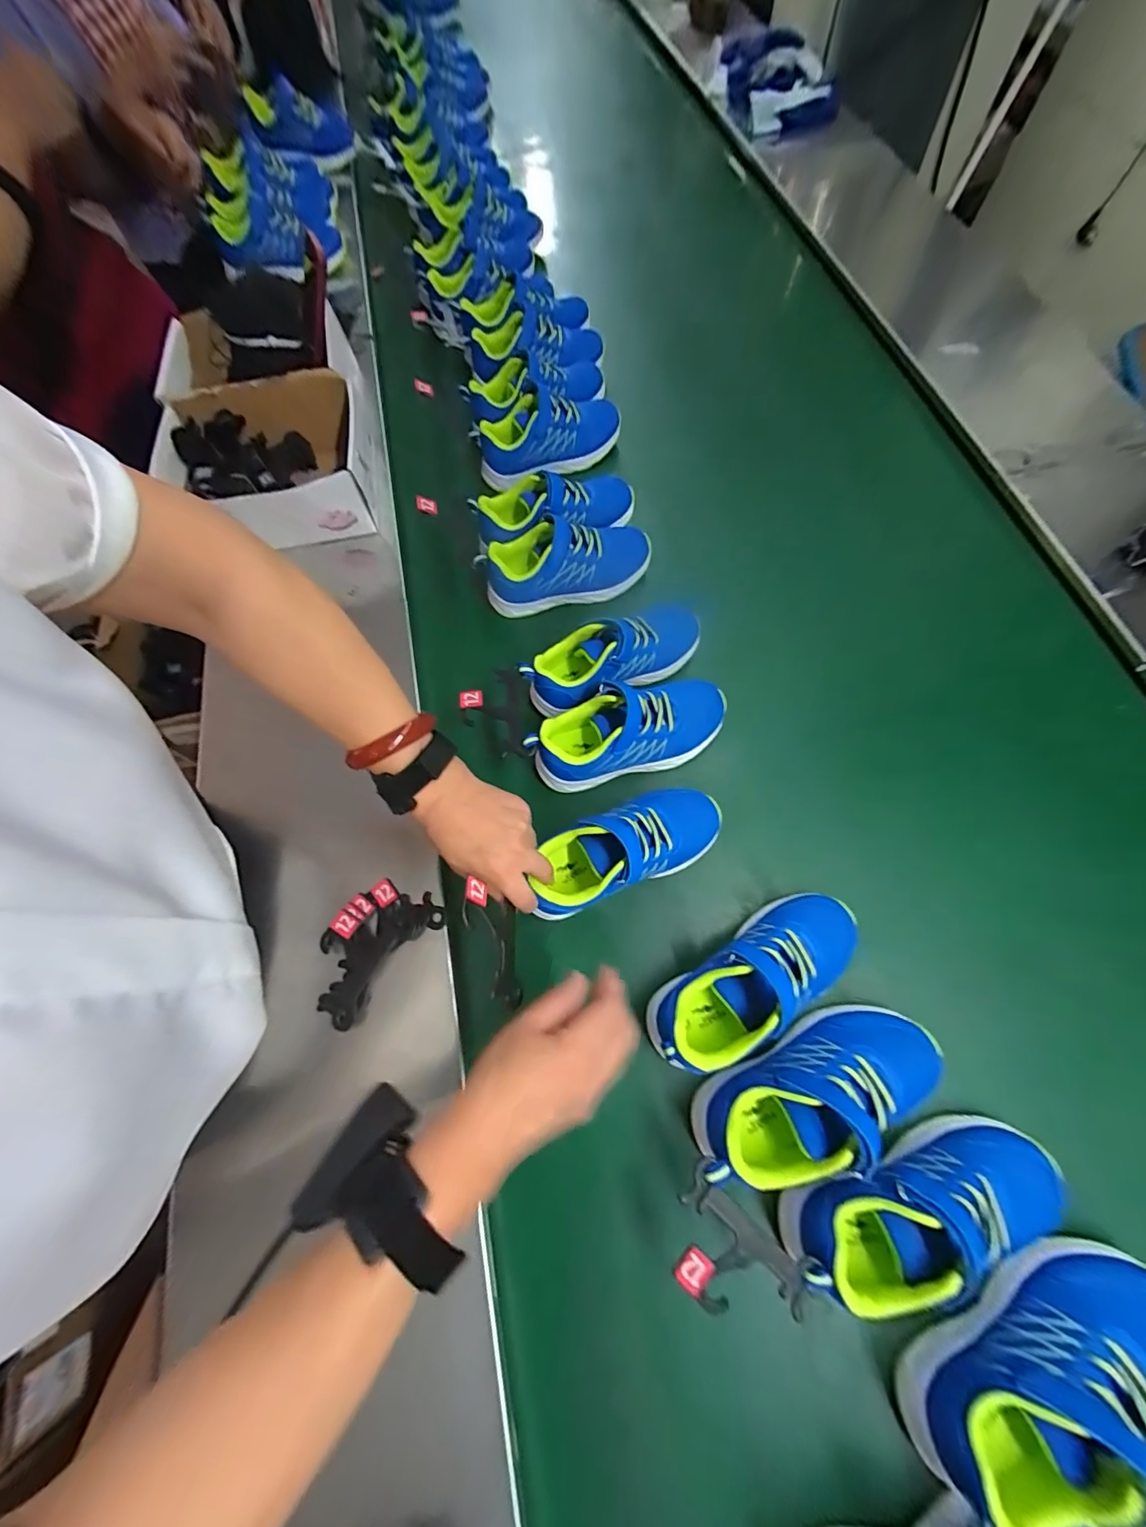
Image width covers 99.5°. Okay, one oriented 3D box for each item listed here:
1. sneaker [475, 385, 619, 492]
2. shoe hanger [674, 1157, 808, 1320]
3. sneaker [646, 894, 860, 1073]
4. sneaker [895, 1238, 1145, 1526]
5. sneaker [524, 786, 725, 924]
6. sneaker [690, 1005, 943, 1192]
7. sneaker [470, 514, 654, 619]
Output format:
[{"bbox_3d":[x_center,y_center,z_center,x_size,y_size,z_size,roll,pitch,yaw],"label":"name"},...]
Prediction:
[{"bbox_3d":[-0.033,-0.457,0.670,0.205,0.066,0.085,-19,69,-5],"label":"sneaker"},{"bbox_3d":[0.106,0.337,0.328,0.064,0.014,0.100,-41,73,-12],"label":"shoe hanger"},{"bbox_3d":[0.152,0.191,0.404,0.181,0.076,0.086,-35,71,-10],"label":"sneaker"},{"bbox_3d":[0.325,0.409,0.327,0.208,0.079,0.085,-28,70,-8],"label":"sneaker"},{"bbox_3d":[0.054,0.076,0.456,0.189,0.077,0.075,-23,69,-16],"label":"sneaker"},{"bbox_3d":[0.192,0.255,0.378,0.205,0.074,0.076,-23,70,-6],"label":"sneaker"},{"bbox_3d":[-0.006,-0.245,0.584,0.208,0.072,0.078,-10,69,-2],"label":"sneaker"}]

